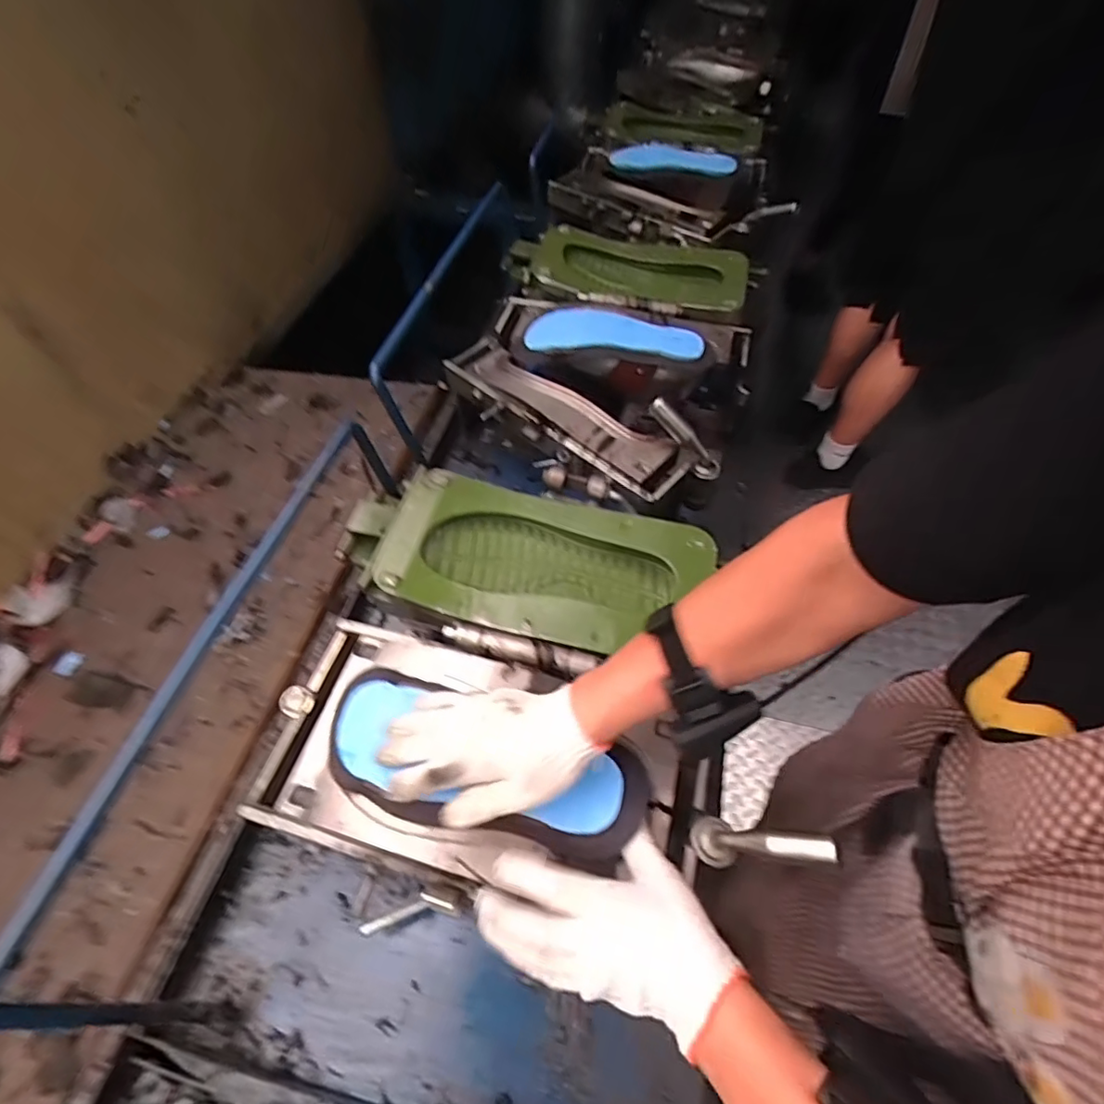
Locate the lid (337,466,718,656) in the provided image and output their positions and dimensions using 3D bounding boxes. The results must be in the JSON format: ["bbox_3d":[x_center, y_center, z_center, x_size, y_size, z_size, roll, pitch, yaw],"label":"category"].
[{"bbox_3d":[-0.032,0.007,0.606,0.372,0.055,0.166,13,60,10],"label":"lid"}]

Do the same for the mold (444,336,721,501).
[{"bbox_3d":[0.021,-0.194,0.736,0.402,0.072,0.110,34,65,21],"label":"mold"}]

